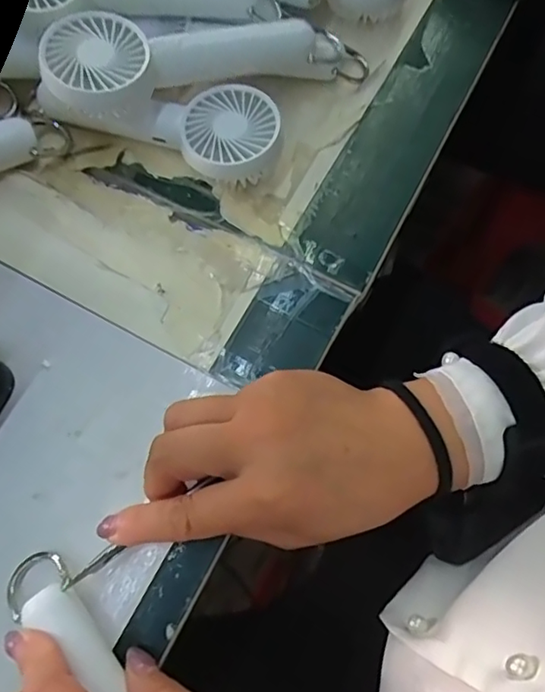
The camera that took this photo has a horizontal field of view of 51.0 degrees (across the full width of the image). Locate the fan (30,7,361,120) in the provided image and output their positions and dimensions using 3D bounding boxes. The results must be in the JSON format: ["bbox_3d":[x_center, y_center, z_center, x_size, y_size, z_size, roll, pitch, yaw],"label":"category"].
[{"bbox_3d":[-0.030,-0.164,0.322,0.190,0.035,0.048,-15,72,-21],"label":"fan"}]

